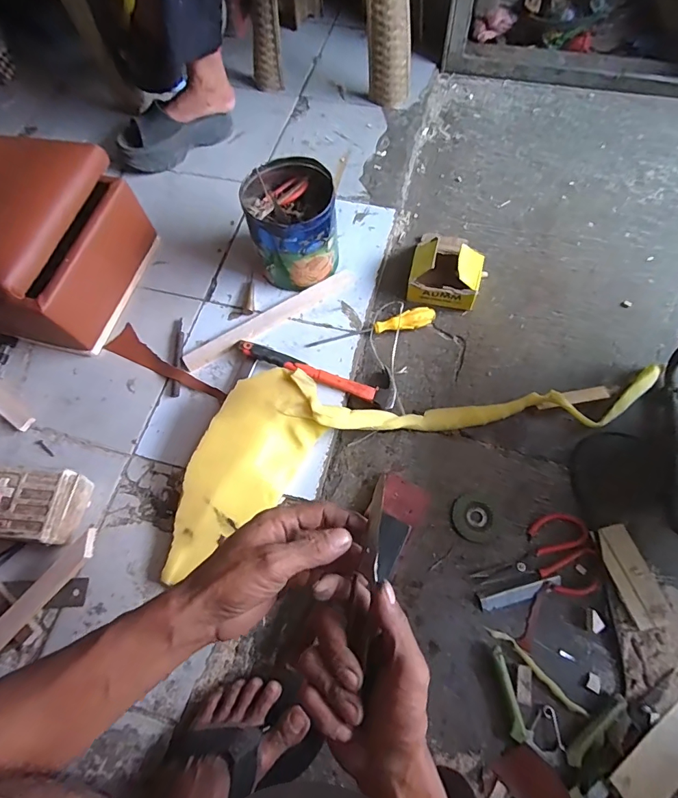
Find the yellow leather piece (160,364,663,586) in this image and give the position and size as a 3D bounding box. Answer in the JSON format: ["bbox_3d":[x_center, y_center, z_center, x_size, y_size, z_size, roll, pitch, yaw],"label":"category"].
[{"bbox_3d":[0.104,0.024,0.629,0.772,0.063,0.237,-18,67,-6],"label":"yellow leather piece"}]

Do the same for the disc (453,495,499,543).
[{"bbox_3d":[0.194,0.170,0.601,0.061,0.004,0.062,-1,66,1],"label":"disc"}]

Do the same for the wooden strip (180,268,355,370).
[{"bbox_3d":[-0.116,-0.141,0.735,0.329,0.007,0.036,-31,69,-11],"label":"wooden strip"}]

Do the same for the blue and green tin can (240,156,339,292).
[{"bbox_3d":[-0.077,-0.288,0.718,0.136,0.151,0.144,-1,66,1],"label":"blue and green tin can"}]

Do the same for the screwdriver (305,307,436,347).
[{"bbox_3d":[0.057,-0.119,0.717,0.225,0.021,0.028,-15,67,-5],"label":"screwdriver"}]

